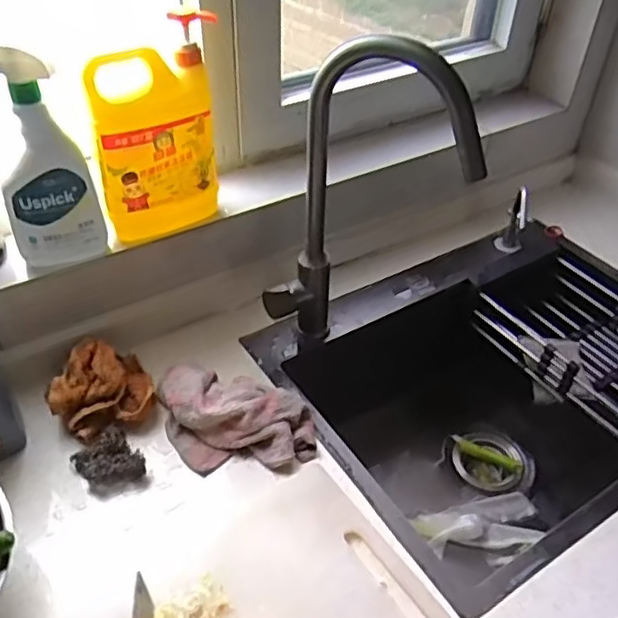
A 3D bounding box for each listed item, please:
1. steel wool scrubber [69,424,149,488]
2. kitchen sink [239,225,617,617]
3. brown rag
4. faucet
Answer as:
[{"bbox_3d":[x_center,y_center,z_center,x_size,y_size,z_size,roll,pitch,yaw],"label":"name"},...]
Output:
[{"bbox_3d":[-0.223,0.170,0.703,0.065,0.033,0.074,-31,52,-31],"label":"steel wool scrubber"},{"bbox_3d":[0.274,0.163,0.974,0.614,0.290,0.476,-24,48,-25],"label":"kitchen sink"},{"bbox_3d":[-0.245,0.093,0.750,0.092,0.062,0.113,18,45,17],"label":"brown rag"},{"bbox_3d":[0.064,-0.099,0.741,0.238,0.419,0.056,13,43,12],"label":"faucet"}]

